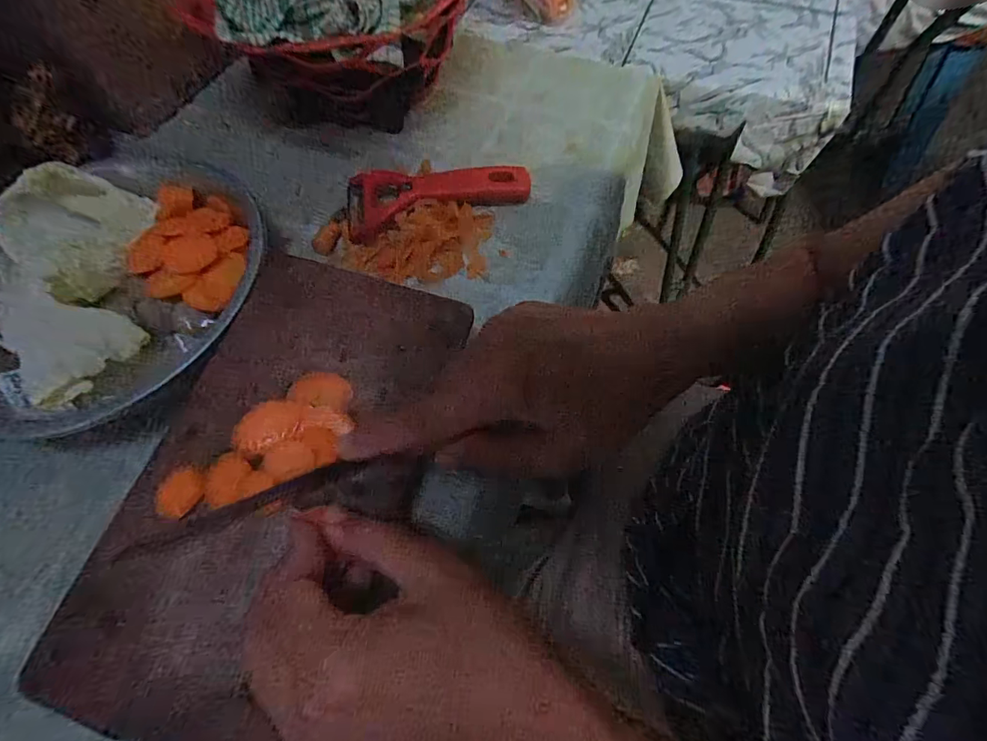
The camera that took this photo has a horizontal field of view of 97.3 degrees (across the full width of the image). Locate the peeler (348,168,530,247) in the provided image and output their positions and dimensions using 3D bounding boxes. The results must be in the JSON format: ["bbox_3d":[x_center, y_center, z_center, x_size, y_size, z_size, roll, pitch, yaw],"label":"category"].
[{"bbox_3d":[-0.044,-0.140,0.341,0.143,0.016,0.059,-5,63,-6],"label":"peeler"}]

